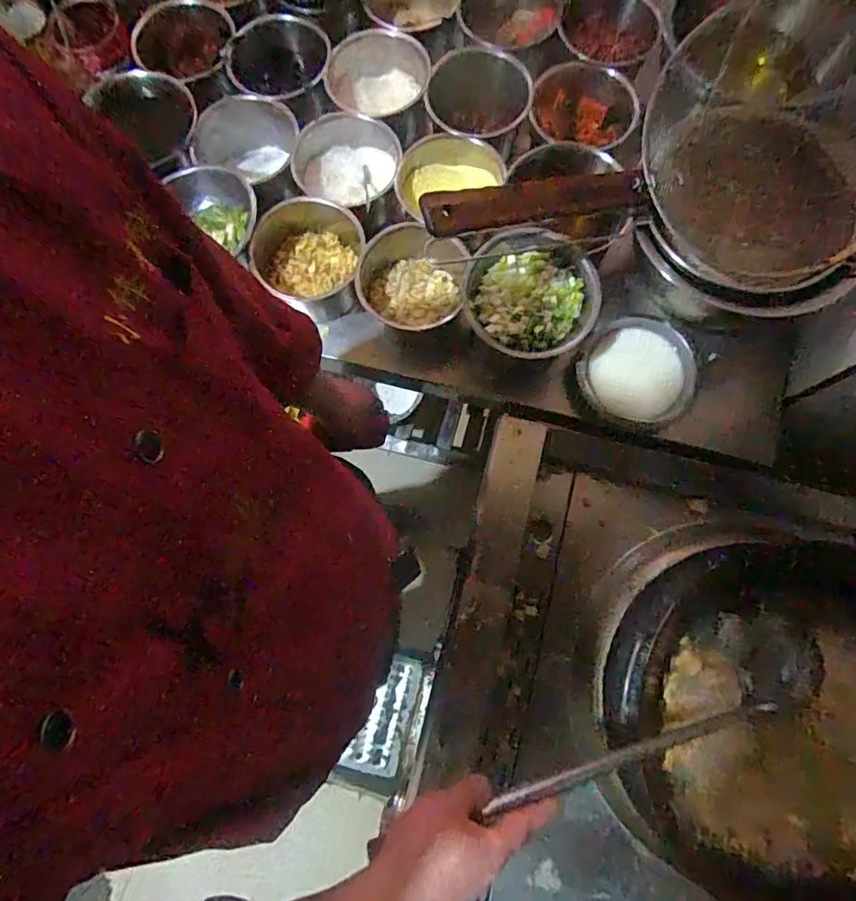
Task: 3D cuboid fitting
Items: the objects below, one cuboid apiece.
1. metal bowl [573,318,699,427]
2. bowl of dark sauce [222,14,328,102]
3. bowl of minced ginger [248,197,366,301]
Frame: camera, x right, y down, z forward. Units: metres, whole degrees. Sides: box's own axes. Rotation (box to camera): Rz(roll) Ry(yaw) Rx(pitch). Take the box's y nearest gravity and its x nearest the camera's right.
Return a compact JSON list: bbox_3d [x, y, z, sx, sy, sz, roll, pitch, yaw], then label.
[{"bbox_3d":[0.290,-0.105,0.767,0.146,0.054,0.145,0,77,1],"label":"metal bowl"},{"bbox_3d":[-0.228,-0.594,0.841,0.160,0.048,0.146,-16,78,-3],"label":"bowl of dark sauce"},{"bbox_3d":[-0.174,-0.285,0.780,0.161,0.060,0.131,12,78,4],"label":"bowl of minced ginger"}]

